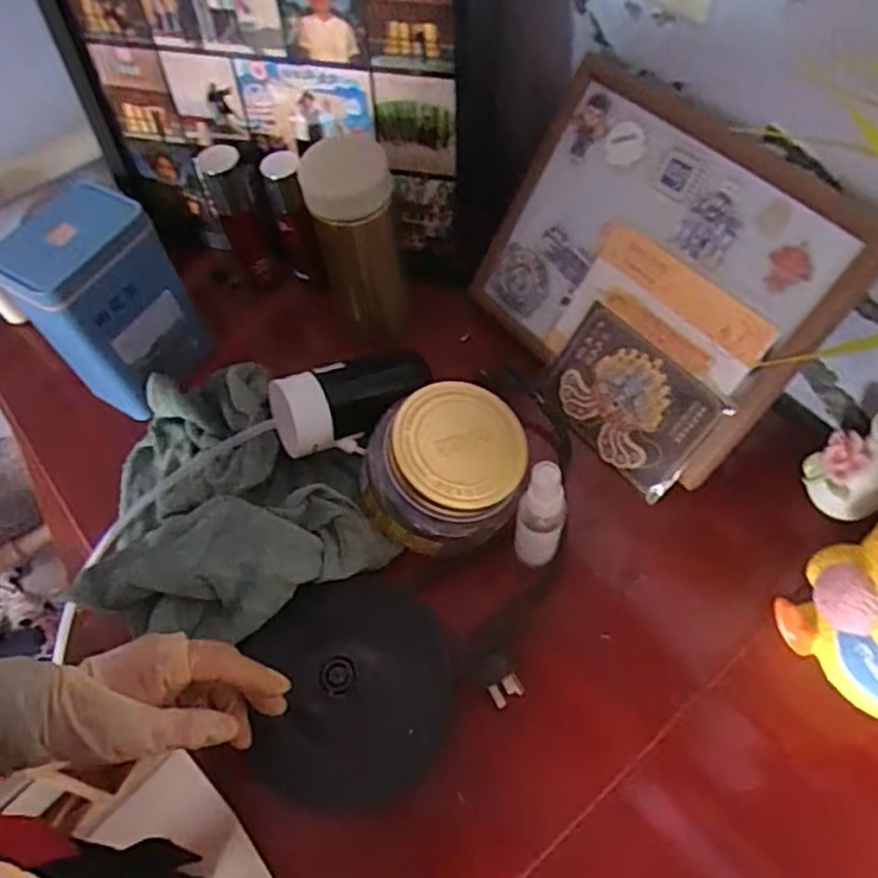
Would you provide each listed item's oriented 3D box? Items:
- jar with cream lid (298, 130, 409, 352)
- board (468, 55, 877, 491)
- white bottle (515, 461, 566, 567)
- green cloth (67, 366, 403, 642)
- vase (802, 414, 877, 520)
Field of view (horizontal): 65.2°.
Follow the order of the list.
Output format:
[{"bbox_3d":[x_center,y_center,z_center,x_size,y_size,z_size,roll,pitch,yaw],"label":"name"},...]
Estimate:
[{"bbox_3d":[-0.068,-0.161,0.593,0.068,0.190,0.077,-15,59,-5],"label":"jar with cream lid"},{"bbox_3d":[0.162,-0.137,0.541,0.035,0.215,0.275,-5,46,-46],"label":"board"},{"bbox_3d":[0.069,0.054,0.467,0.029,0.111,0.023,9,60,9],"label":"white bottle"},{"bbox_3d":[-0.178,0.046,0.533,0.227,0.072,0.217,-26,61,-11],"label":"green cloth"},{"bbox_3d":[0.298,0.018,0.488,0.045,0.087,0.049,4,60,6],"label":"vase"}]

